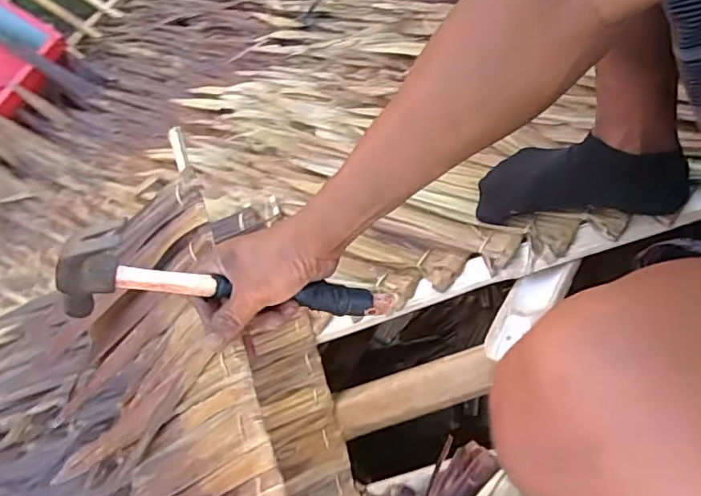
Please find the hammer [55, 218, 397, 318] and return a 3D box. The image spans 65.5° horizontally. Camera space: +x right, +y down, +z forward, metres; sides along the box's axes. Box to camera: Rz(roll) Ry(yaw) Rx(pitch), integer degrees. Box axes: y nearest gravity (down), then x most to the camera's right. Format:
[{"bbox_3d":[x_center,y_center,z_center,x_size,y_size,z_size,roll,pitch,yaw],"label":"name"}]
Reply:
[{"bbox_3d":[-0.086,0.028,0.421,0.253,0.084,0.046,7,71,-13],"label":"hammer"}]

